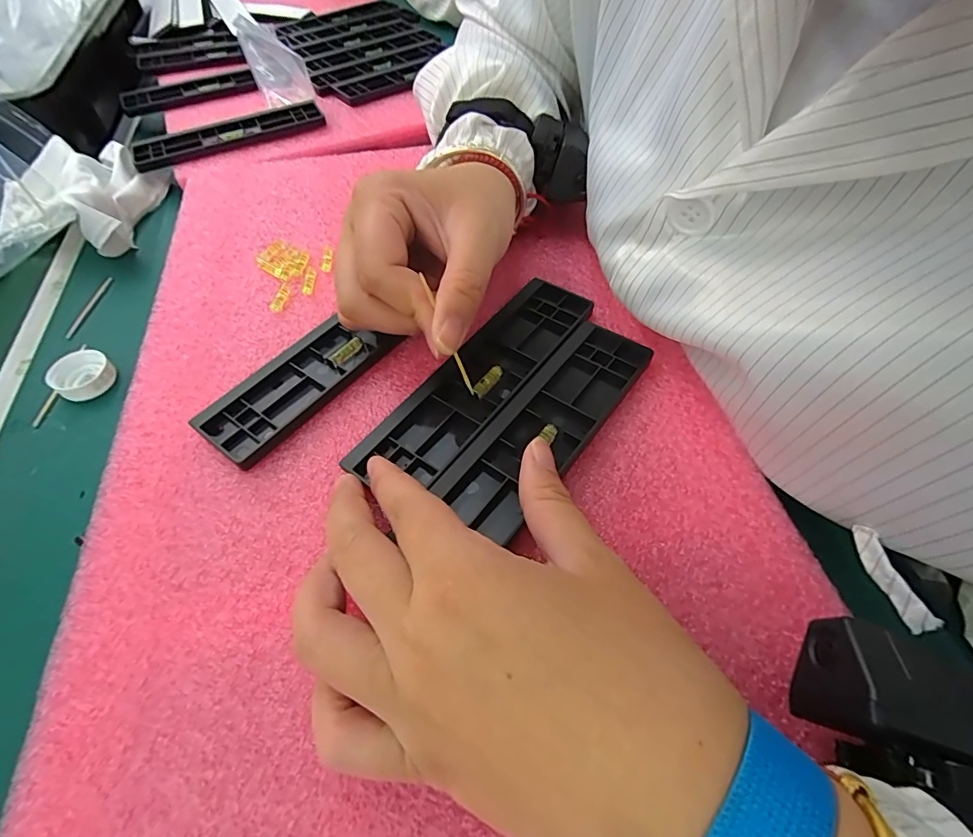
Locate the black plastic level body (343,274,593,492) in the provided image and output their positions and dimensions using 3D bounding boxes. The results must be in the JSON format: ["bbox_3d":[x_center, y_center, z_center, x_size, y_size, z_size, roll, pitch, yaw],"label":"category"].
[{"bbox_3d":[-0.002,-0.022,0.248,0.045,0.009,0.154,33,62,21],"label":"black plastic level body"}]

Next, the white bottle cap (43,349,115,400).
[{"bbox_3d":[-0.238,-0.026,0.282,0.030,0.011,0.030,0,55,0],"label":"white bottle cap"}]

